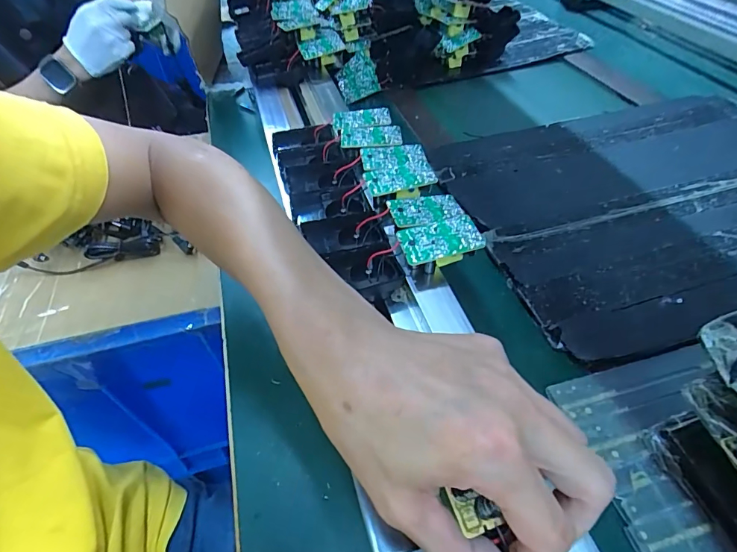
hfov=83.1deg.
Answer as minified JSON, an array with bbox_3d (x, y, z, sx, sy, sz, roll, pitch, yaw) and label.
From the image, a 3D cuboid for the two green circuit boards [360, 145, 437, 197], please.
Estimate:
[{"bbox_3d":[0.027,-0.106,0.402,0.063,0.004,0.074,-6,48,-3],"label":"two green circuit boards"}]

